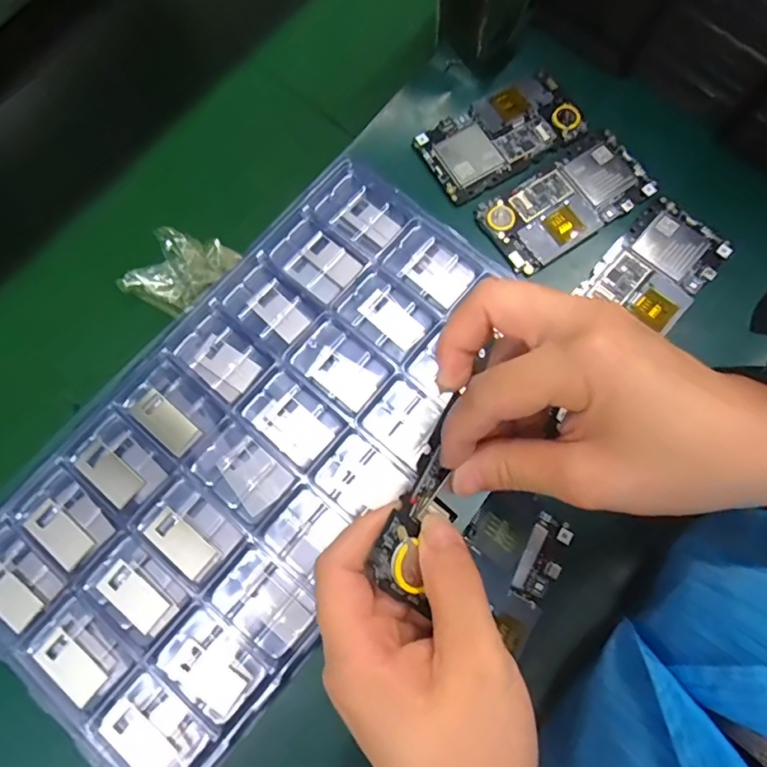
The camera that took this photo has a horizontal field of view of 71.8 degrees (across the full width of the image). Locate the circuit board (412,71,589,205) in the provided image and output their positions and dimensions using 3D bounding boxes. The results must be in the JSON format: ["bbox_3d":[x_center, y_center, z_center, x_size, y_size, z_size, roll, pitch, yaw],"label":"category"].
[{"bbox_3d":[0.090,-0.194,0.409,0.121,0.013,0.065,-30,79,-6],"label":"circuit board"}]

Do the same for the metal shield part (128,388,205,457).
[{"bbox_3d":[-0.144,0.026,0.350,0.046,0.004,0.022,42,72,4],"label":"metal shield part"}]

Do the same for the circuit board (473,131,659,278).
[{"bbox_3d":[0.136,-0.135,0.394,0.123,0.013,0.063,-31,79,-7],"label":"circuit board"}]

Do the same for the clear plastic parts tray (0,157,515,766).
[{"bbox_3d":[-0.080,0.036,0.345,0.195,0.019,0.381,37,80,8],"label":"clear plastic parts tray"}]

